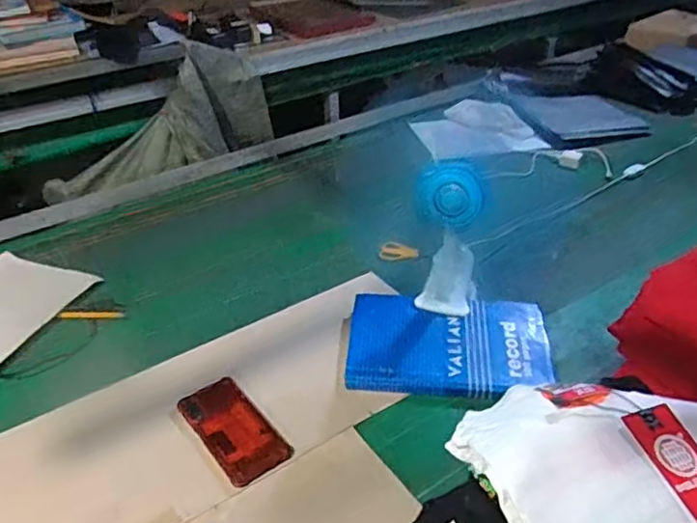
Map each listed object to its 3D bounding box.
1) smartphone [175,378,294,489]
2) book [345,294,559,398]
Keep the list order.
[{"bbox_3d":[-0.145,0.208,0.782,0.081,0.016,0.164,-23,41,-30],"label":"smartphone"},{"bbox_3d":[0.141,0.119,0.875,0.274,0.028,0.174,3,35,5],"label":"book"}]

